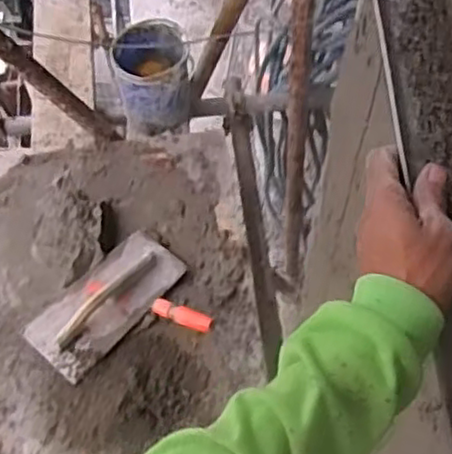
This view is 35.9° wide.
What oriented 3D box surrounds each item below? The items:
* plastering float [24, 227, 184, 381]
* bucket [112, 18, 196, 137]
[{"bbox_3d":[-0.243,0.151,1.432,0.154,0.054,0.336,37,67,20],"label":"plastering float"},{"bbox_3d":[-0.163,-0.350,1.649,0.176,0.192,0.182,-1,60,1],"label":"bucket"}]

